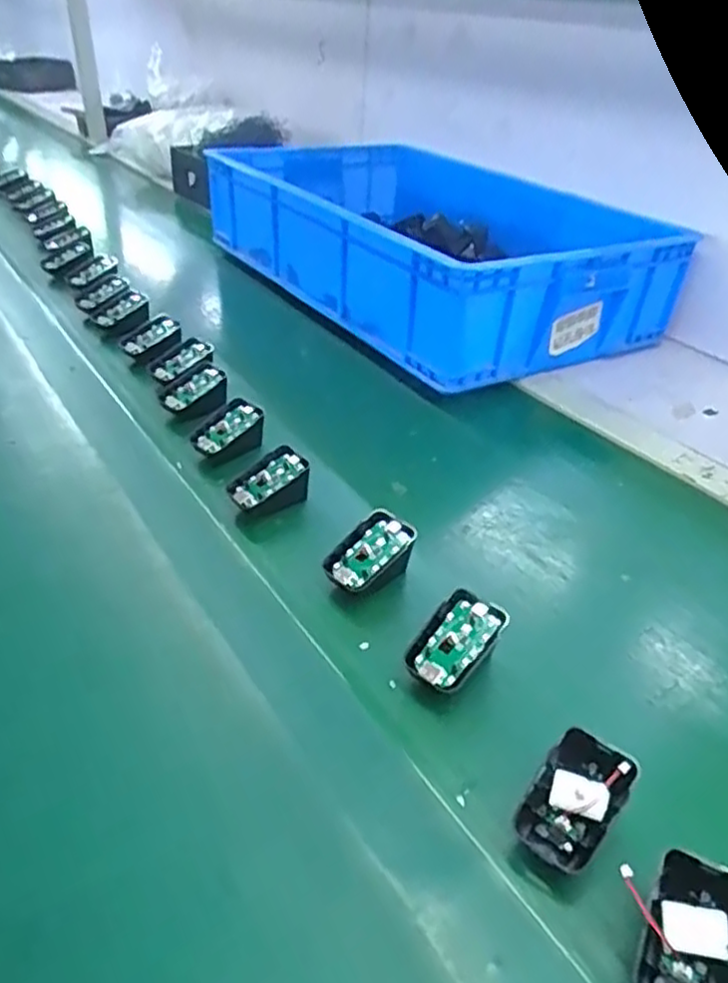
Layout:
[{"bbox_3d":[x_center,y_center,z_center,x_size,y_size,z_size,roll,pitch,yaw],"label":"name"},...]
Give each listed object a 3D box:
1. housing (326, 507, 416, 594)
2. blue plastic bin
[{"bbox_3d":[0.003,0.052,0.539,0.069,0.043,0.044,-27,46,-37],"label":"housing"},{"bbox_3d":[0.057,-0.391,1.071,0.404,0.139,0.748,-15,40,-25],"label":"blue plastic bin"}]

